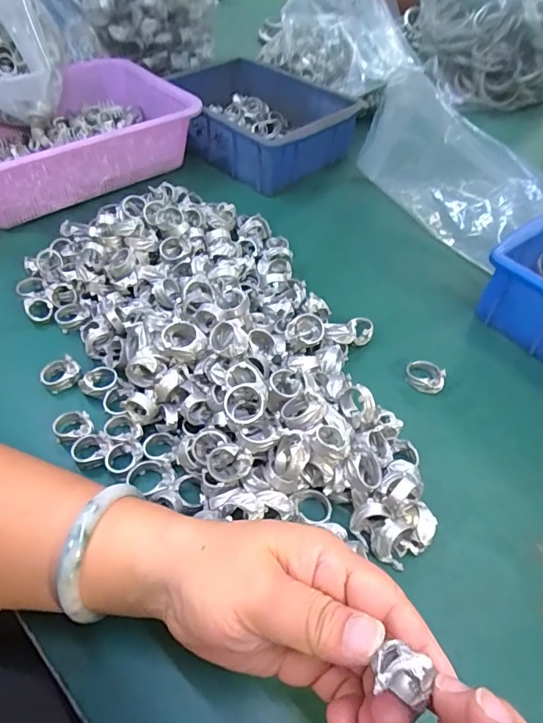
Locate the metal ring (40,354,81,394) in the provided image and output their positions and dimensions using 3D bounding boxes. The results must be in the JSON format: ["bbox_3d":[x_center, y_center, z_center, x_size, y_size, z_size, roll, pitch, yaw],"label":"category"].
[{"bbox_3d":[-0.171,0.012,0.375,0.030,0.020,0.022,-26,54,-21],"label":"metal ring"}]

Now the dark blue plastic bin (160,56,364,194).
[{"bbox_3d":[-0.026,-0.333,0.644,0.260,0.076,0.188,36,58,26],"label":"dark blue plastic bin"}]

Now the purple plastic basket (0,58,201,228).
[{"bbox_3d":[-0.266,-0.283,0.570,0.301,0.085,0.246,-35,59,-26],"label":"purple plastic basket"}]

